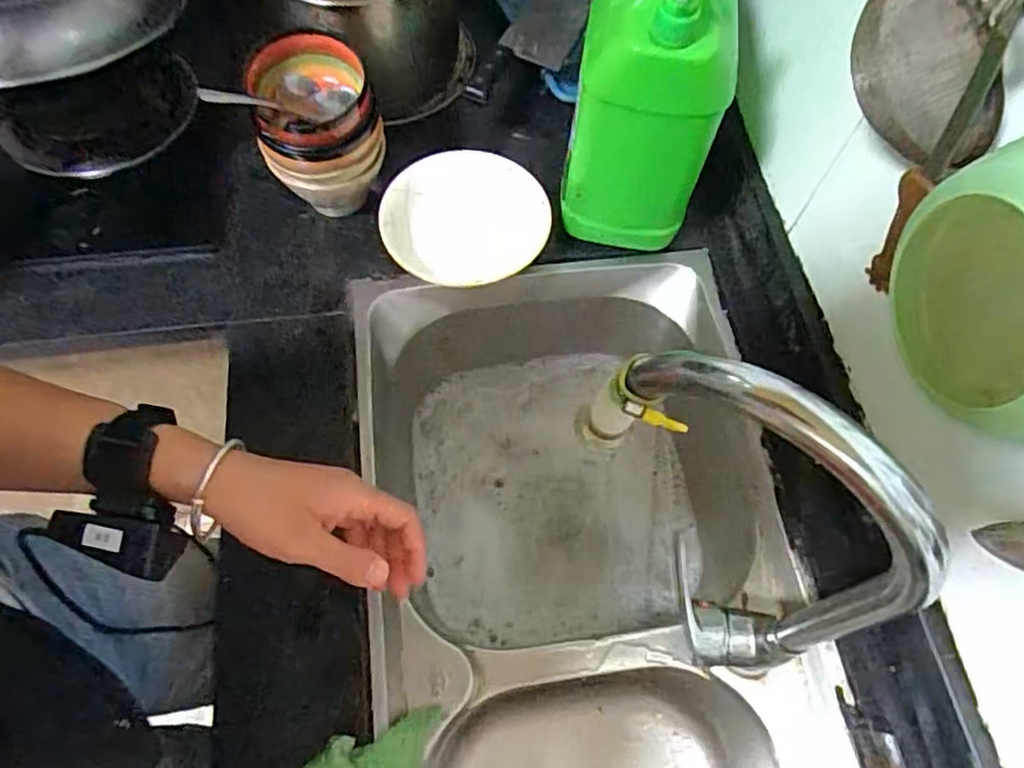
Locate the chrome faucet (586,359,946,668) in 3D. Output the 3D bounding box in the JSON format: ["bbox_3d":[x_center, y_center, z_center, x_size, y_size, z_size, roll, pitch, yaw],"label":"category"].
[{"bbox_3d":[0.124,0.095,0.412,0.209,0.301,0.064,32,68,13],"label":"chrome faucet"}]

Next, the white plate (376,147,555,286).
[{"bbox_3d":[-0.053,-0.169,0.711,0.163,0.058,0.172,33,68,13],"label":"white plate"}]

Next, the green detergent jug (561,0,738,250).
[{"bbox_3d":[0.131,-0.299,0.637,0.131,0.285,0.176,9,65,3],"label":"green detergent jug"}]

